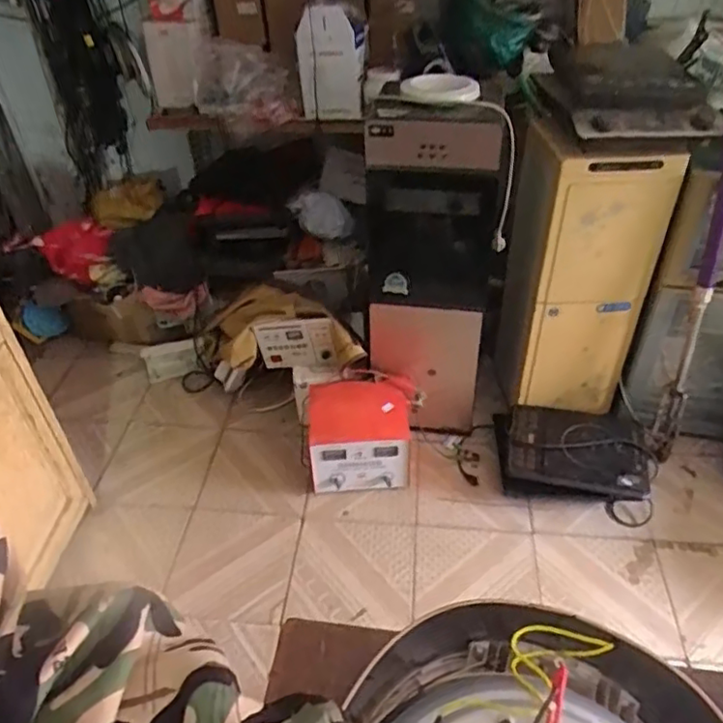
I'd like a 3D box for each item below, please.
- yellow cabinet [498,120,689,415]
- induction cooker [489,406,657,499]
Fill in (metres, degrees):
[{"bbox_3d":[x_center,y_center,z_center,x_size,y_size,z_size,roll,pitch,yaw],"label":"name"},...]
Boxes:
[{"bbox_3d":[0.583,-0.319,1.720,0.293,0.724,0.528,2,41,4],"label":"yellow cabinet"},{"bbox_3d":[0.558,0.242,1.659,0.381,0.110,0.254,3,41,6],"label":"induction cooker"}]

